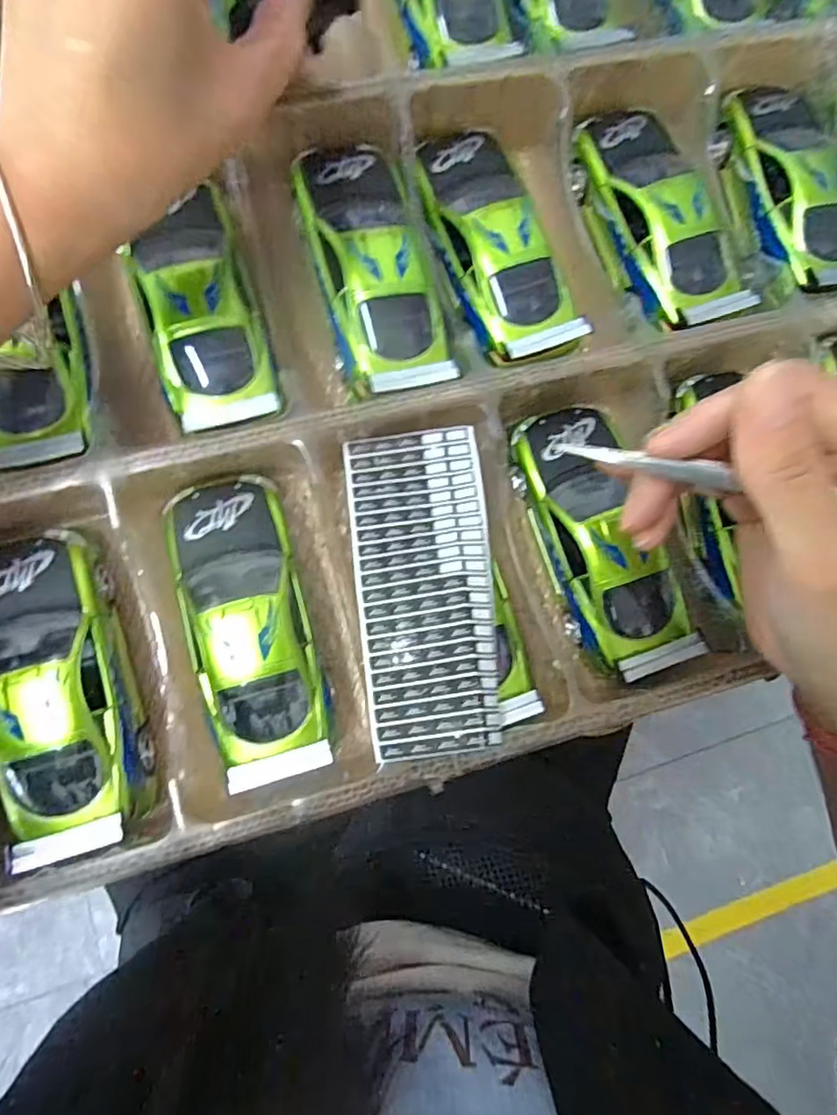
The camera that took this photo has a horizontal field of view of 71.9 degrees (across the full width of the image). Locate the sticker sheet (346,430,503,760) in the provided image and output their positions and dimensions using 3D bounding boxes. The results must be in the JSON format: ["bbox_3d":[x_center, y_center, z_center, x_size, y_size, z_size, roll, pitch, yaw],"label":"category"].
[{"bbox_3d":[0.003,0.010,0.244,0.057,0.006,0.137,-8,70,4],"label":"sticker sheet"}]

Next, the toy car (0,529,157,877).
[{"bbox_3d":[-0.149,0.054,0.238,0.052,0.036,0.128,-14,83,-7],"label":"toy car"}]

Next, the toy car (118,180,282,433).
[{"bbox_3d":[-0.098,-0.113,0.262,0.048,0.031,0.117,-17,84,-7],"label":"toy car"}]

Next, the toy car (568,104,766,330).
[{"bbox_3d":[0.123,-0.173,0.297,0.052,0.035,0.121,-18,84,-7],"label":"toy car"}]

